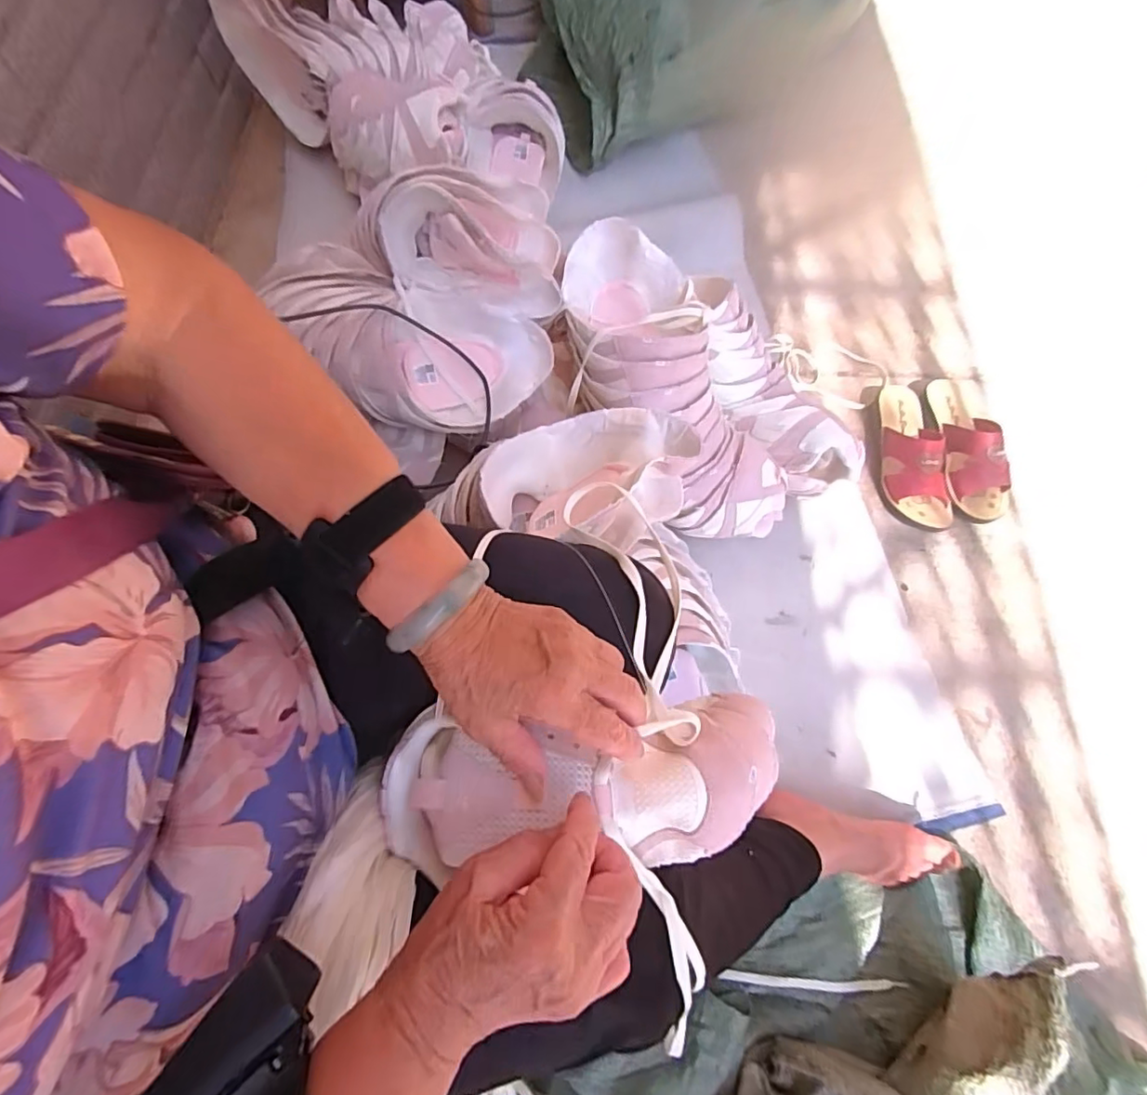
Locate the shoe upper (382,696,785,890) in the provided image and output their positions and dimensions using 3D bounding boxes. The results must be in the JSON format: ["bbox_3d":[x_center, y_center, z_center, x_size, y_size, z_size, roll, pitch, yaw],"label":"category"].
[{"bbox_3d":[0.010,0.145,0.354,0.248,0.082,0.098,-5,69,-2],"label":"shoe upper"}]

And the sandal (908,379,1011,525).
[{"bbox_3d":[0.571,-0.158,0.832,0.081,0.074,0.242,-2,69,0],"label":"sandal"}]

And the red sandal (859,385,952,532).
[{"bbox_3d":[0.480,-0.144,0.817,0.085,0.080,0.237,-2,69,0],"label":"red sandal"}]

